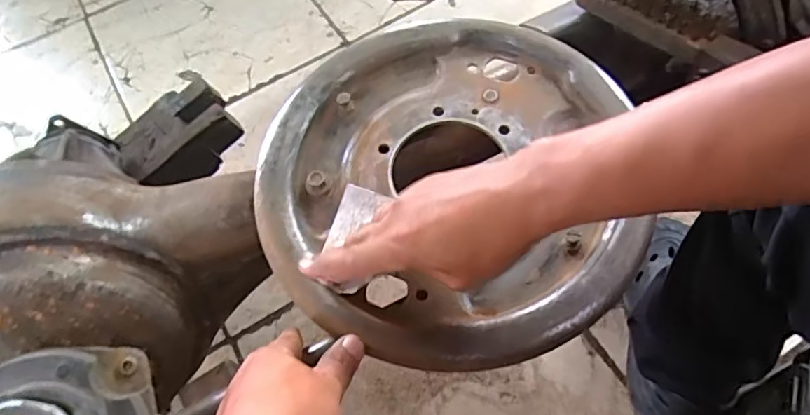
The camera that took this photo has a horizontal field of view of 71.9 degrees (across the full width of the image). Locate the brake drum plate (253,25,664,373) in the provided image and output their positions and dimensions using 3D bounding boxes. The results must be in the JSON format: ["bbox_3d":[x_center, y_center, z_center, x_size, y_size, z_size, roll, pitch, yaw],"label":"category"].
[{"bbox_3d":[0.027,-0.028,0.430,0.270,0.029,0.282,-1,61,2],"label":"brake drum plate"}]

